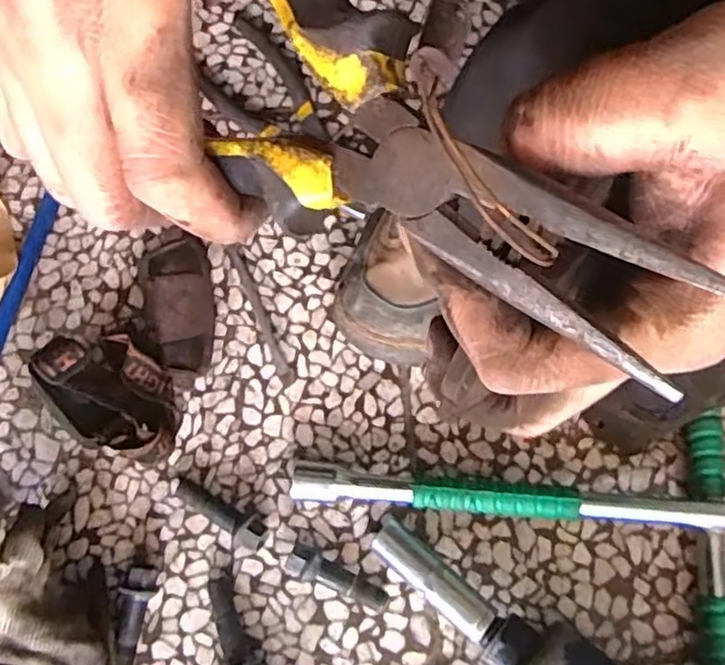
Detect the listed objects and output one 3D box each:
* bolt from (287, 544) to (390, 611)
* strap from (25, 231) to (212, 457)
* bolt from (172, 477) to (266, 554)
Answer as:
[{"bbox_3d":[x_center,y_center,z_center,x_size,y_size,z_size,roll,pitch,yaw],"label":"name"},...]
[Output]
[{"bbox_3d":[-0.015,0.146,0.392,0.062,0.022,0.016,23,76,7],"label":"bolt"},{"bbox_3d":[-0.145,0.000,0.425,0.090,0.045,0.149,15,76,5],"label":"strap"},{"bbox_3d":[-0.088,0.109,0.403,0.067,0.023,0.018,28,77,8],"label":"bolt"}]

